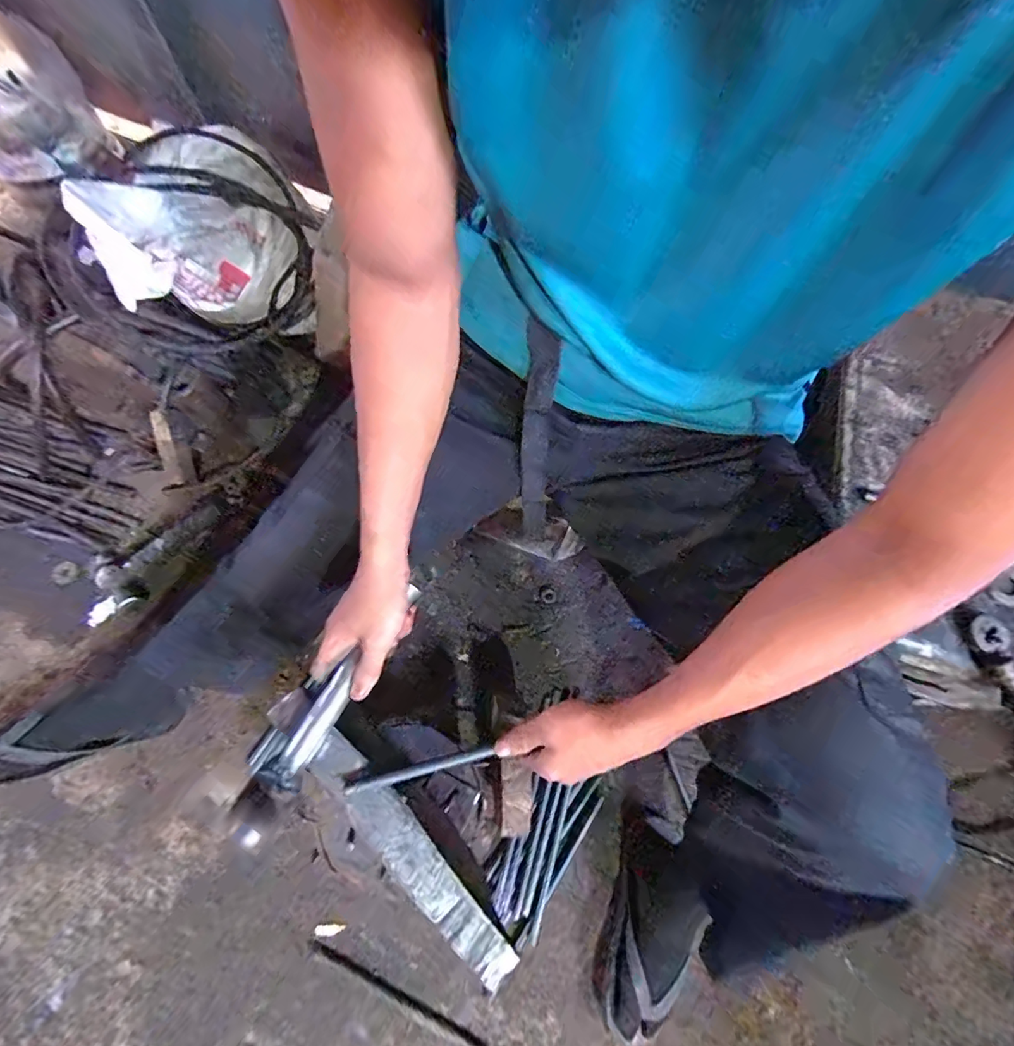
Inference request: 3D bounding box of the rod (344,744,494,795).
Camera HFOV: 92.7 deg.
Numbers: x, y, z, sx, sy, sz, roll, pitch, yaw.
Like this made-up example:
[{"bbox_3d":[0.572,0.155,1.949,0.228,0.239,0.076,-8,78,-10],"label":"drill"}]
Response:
[{"bbox_3d":[-0.080,0.228,0.449,0.135,0.008,0.011,-11,73,-10],"label":"rod"}]

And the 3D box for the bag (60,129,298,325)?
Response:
[{"bbox_3d":[-0.514,-0.526,0.821,0.265,0.215,0.377,-23,76,-9],"label":"bag"}]

